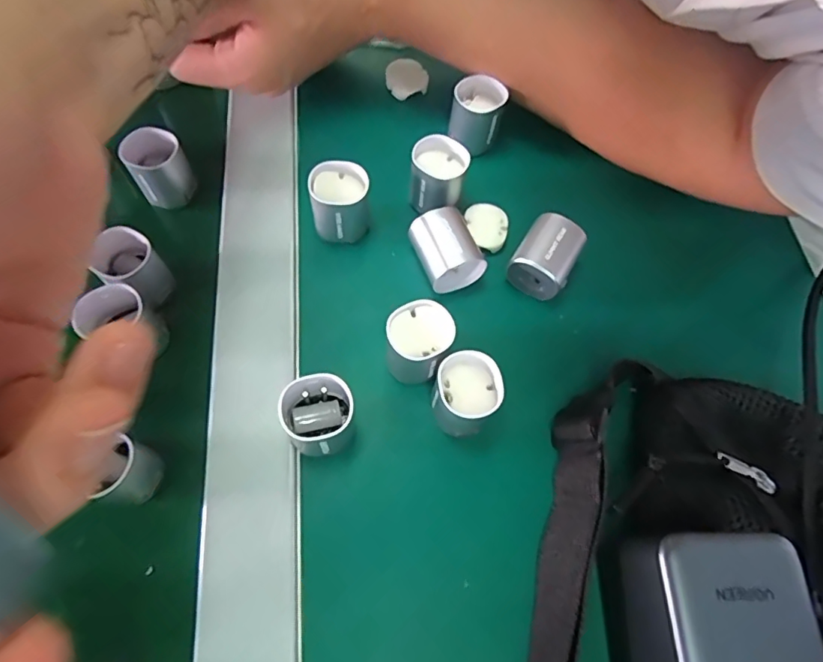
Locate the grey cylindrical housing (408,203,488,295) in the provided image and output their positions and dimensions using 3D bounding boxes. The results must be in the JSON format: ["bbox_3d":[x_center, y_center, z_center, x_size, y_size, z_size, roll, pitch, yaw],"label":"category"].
[{"bbox_3d":[0.018,-0.042,0.279,0.031,0.028,0.036,-21,70,-13],"label":"grey cylindrical housing"}]

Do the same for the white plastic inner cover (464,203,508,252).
[{"bbox_3d":[0.042,-0.059,0.296,0.023,0.006,0.028,7,66,-2],"label":"white plastic inner cover"}]

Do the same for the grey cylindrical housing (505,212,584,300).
[{"bbox_3d":[0.072,-0.040,0.280,0.029,0.024,0.041,29,68,8],"label":"grey cylindrical housing"}]

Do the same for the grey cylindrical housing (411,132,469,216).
[{"bbox_3d":[0.015,-0.086,0.292,0.031,0.033,0.029,2,67,-4],"label":"grey cylindrical housing"}]

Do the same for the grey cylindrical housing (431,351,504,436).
[{"bbox_3d":[0.025,0.030,0.243,0.030,0.035,0.032,2,67,-4],"label":"grey cylindrical housing"}]

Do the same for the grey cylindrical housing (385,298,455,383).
[{"bbox_3d":[0.003,0.006,0.253,0.030,0.037,0.027,3,67,-4],"label":"grey cylindrical housing"}]

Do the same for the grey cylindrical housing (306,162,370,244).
[{"bbox_3d":[-0.038,-0.068,0.283,0.030,0.035,0.029,2,67,-4],"label":"grey cylindrical housing"}]

